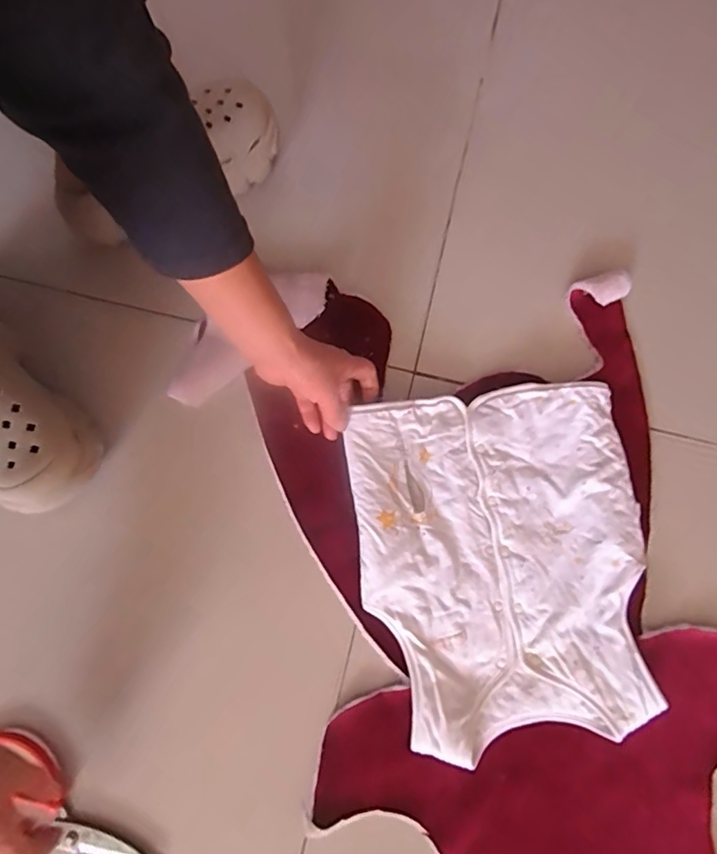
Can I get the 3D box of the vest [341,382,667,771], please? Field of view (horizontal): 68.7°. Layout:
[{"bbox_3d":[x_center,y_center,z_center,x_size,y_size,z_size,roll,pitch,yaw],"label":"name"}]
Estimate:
[{"bbox_3d":[0.138,0.124,0.504,0.269,0.030,0.319,-9,76,-2],"label":"vest"}]

